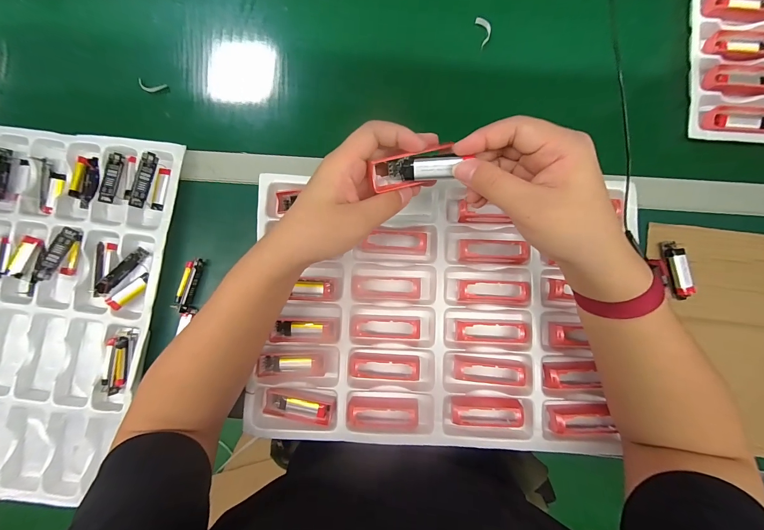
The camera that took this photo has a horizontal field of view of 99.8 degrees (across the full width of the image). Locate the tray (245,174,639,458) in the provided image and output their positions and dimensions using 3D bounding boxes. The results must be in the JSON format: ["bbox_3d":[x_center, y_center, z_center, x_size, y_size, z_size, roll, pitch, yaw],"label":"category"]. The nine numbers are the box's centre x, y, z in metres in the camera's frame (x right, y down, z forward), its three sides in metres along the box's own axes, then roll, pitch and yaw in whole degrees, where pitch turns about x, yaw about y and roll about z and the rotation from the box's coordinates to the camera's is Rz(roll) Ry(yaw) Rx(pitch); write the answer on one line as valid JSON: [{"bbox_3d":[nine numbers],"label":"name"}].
[{"bbox_3d":[0.060,0.054,0.386,0.418,0.032,0.305,2,85,2],"label":"tray"}]

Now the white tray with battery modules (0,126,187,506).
[{"bbox_3d":[-0.439,0.053,0.404,0.315,0.036,0.456,8,85,3],"label":"white tray with battery modules"}]

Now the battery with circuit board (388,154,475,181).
[{"bbox_3d":[0.032,-0.079,0.258,0.056,0.013,0.020,2,85,22],"label":"battery with circuit board"}]

